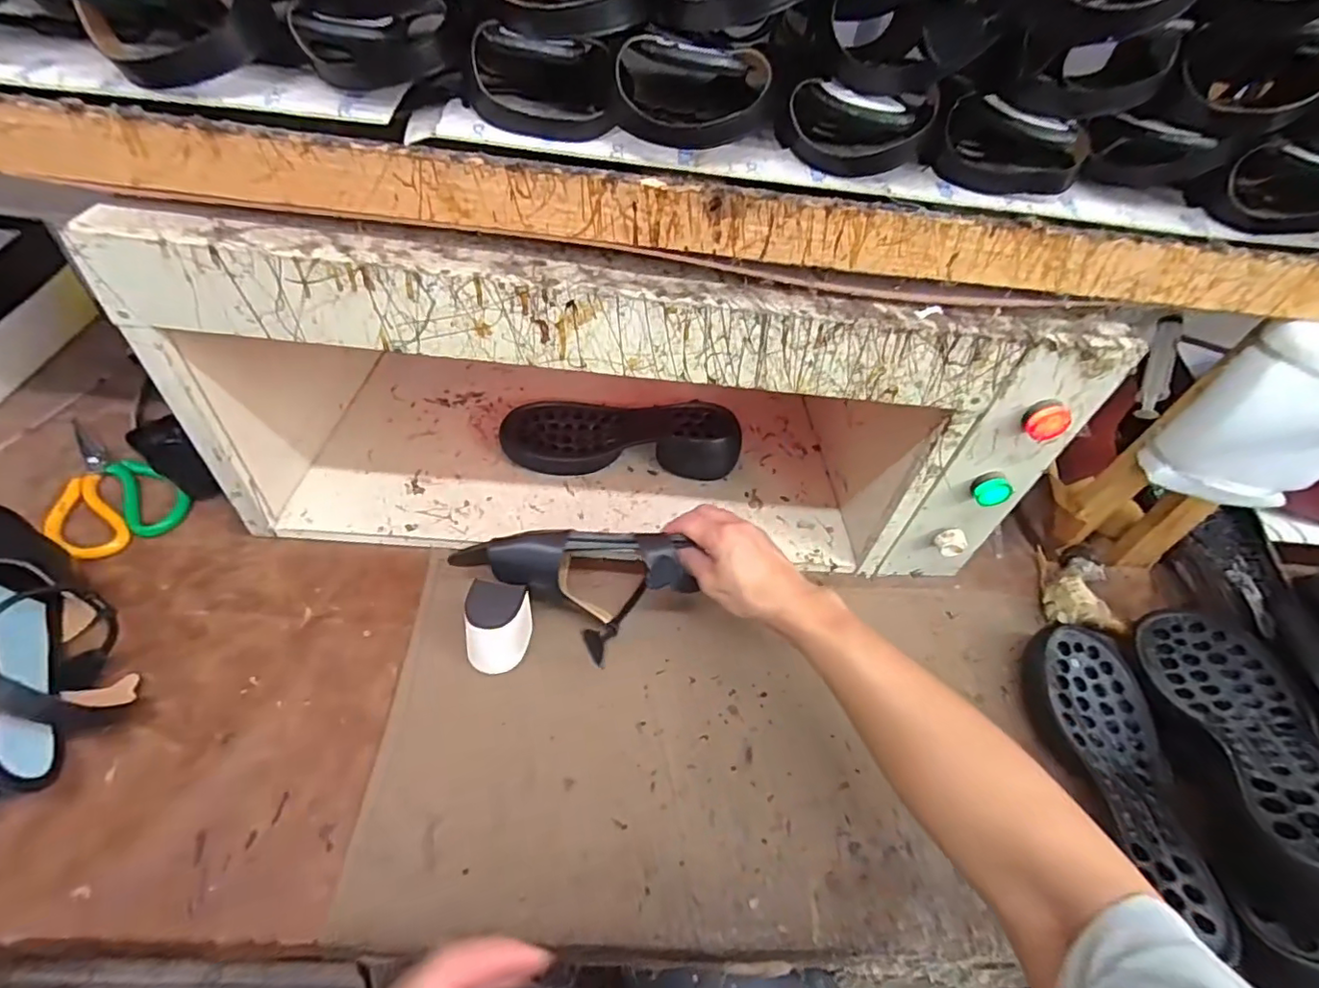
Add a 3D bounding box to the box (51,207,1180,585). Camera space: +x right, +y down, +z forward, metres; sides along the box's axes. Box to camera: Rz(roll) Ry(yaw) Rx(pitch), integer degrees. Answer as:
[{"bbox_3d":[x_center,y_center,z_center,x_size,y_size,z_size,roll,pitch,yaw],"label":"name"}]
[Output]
[{"bbox_3d":[-0.017,-0.127,0.541,0.671,0.278,0.266,4,48,-4],"label":"box"}]

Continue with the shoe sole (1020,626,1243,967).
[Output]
[{"bbox_3d":[0.356,0.213,0.457,0.091,0.053,0.232,8,48,0],"label":"shoe sole"}]

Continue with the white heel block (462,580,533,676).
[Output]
[{"bbox_3d":[-0.129,0.107,0.468,0.045,0.051,0.054,6,48,-1],"label":"white heel block"}]

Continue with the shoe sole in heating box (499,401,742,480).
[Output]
[{"bbox_3d":[-0.041,-0.068,0.632,0.252,0.047,0.096,4,48,-4],"label":"shoe sole in heating box"}]

